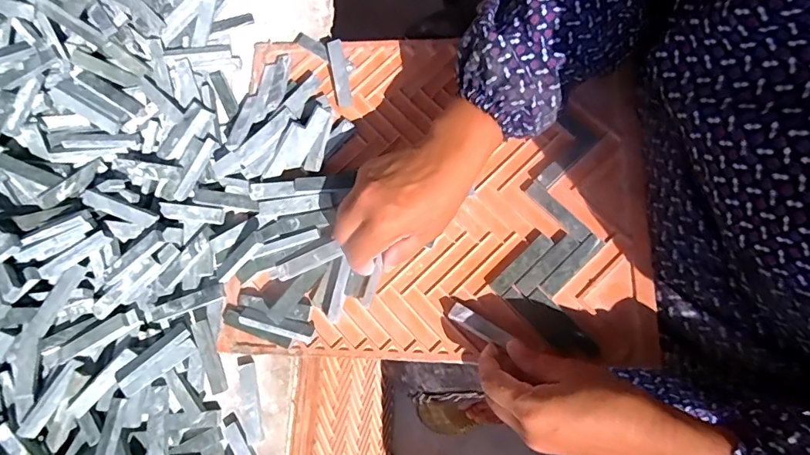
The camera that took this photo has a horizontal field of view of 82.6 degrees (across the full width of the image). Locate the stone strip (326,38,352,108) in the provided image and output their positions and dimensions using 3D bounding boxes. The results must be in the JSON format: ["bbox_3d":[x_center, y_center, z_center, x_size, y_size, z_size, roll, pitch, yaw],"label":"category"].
[{"bbox_3d":[-0.061,-0.145,0.435,0.015,0.010,0.061,-10,95,-2],"label":"stone strip"}]

